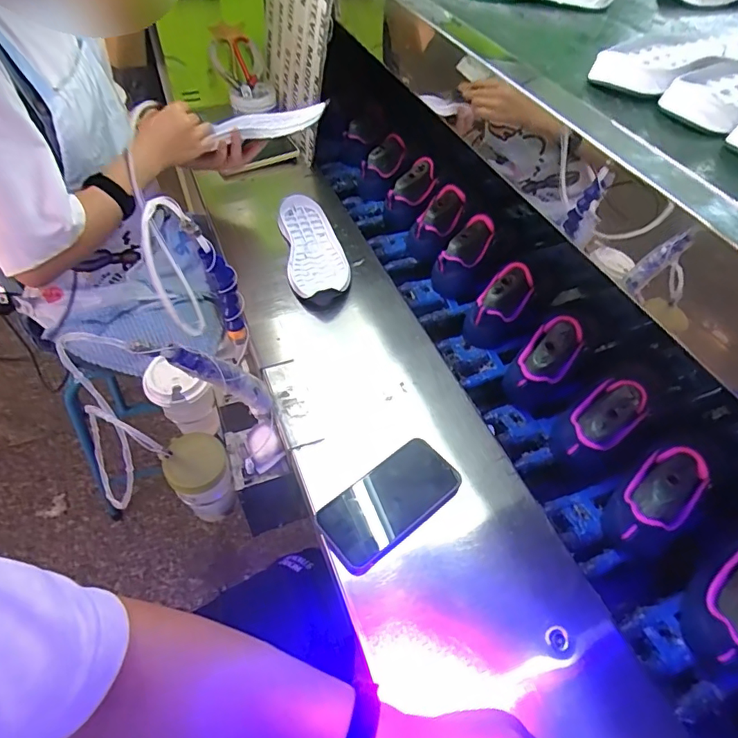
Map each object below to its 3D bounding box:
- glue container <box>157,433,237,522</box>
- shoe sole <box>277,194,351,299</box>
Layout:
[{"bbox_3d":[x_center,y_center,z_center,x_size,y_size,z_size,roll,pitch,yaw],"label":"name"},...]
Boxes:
[{"bbox_3d":[-0.218,0.151,0.659,0.073,0.130,0.066,-20,50,-17],"label":"glue container"},{"bbox_3d":[-0.095,-0.206,0.844,0.098,0.049,0.256,-10,48,-8],"label":"shoe sole"}]

